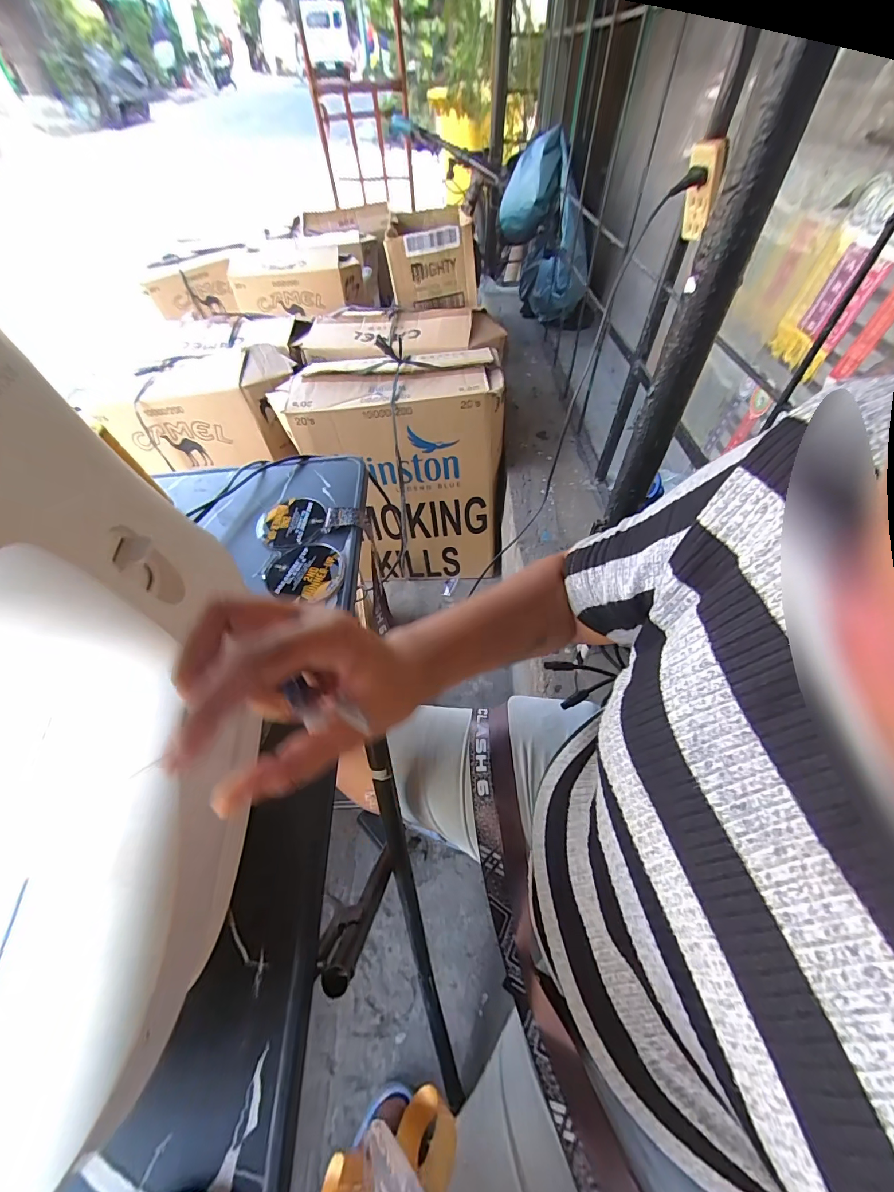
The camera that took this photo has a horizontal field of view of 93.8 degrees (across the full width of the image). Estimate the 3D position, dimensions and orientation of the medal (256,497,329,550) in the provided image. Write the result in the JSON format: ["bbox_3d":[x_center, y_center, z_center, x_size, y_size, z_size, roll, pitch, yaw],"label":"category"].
[{"bbox_3d":[-0.168,-0.082,0.453,0.071,0.008,0.083,-18,53,-4],"label":"medal"}]

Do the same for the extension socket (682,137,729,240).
[{"bbox_3d":[0.344,-0.546,0.565,0.041,0.116,0.022,33,85,25],"label":"extension socket"}]

